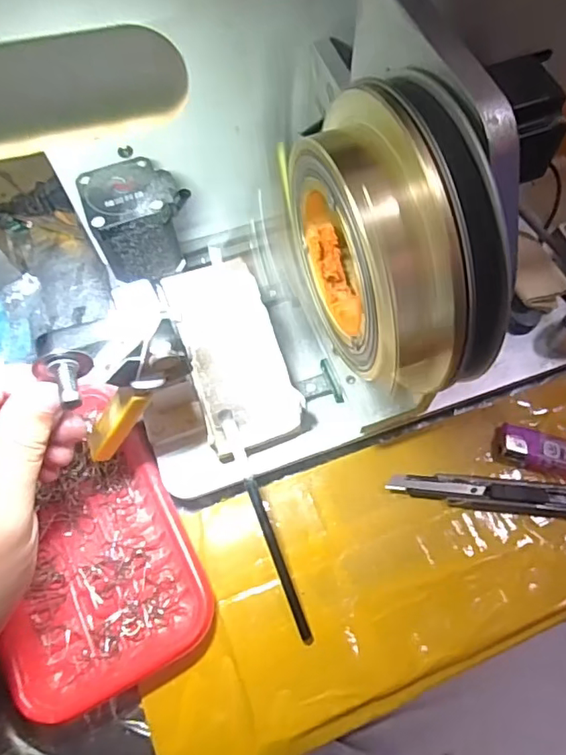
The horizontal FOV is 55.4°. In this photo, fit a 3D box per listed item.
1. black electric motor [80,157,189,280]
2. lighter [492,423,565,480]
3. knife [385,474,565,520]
[{"bbox_3d":[-0.080,-0.088,0.303,0.049,0.047,0.042,-21,68,-8],"label":"black electric motor"},{"bbox_3d":[0.168,0.050,0.324,0.082,0.014,0.025,15,67,6],"label":"lighter"},{"bbox_3d":[0.141,0.070,0.314,0.156,0.012,0.019,6,66,2],"label":"knife"}]

